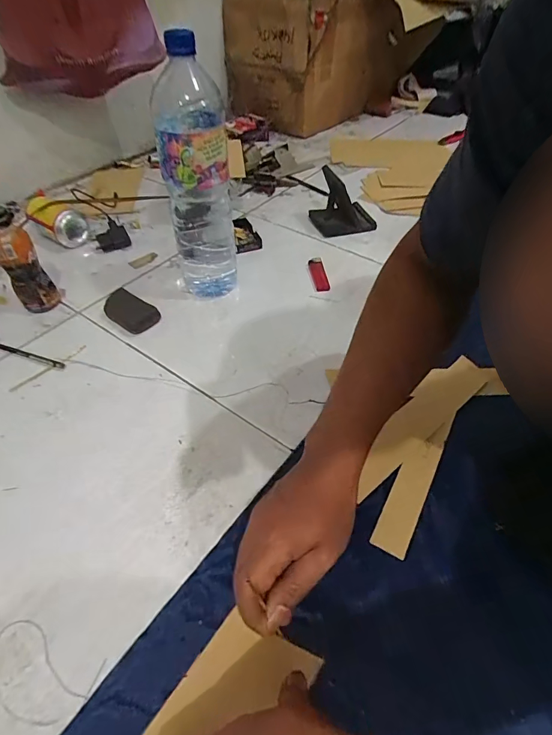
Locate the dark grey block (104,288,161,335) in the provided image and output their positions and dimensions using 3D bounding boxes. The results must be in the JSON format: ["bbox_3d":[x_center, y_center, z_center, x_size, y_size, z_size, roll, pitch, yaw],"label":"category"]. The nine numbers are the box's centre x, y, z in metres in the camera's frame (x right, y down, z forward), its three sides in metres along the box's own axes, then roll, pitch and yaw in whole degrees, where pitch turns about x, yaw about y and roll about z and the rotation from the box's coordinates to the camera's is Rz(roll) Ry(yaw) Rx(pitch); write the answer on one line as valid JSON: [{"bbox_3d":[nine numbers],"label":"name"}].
[{"bbox_3d":[-0.221,-0.084,0.586,0.098,0.016,0.053,31,54,24],"label":"dark grey block"}]

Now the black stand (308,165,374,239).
[{"bbox_3d":[0.130,-0.313,0.753,0.123,0.091,0.084,-7,48,-8],"label":"black stand"}]

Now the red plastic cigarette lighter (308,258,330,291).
[{"bbox_3d":[0.071,-0.158,0.669,0.027,0.010,0.089,-3,48,-4],"label":"red plastic cigarette lighter"}]

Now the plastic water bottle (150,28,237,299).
[{"bbox_3d":[-0.103,-0.239,0.529,0.083,0.316,0.083,-8,48,-8],"label":"plastic water bottle"}]

